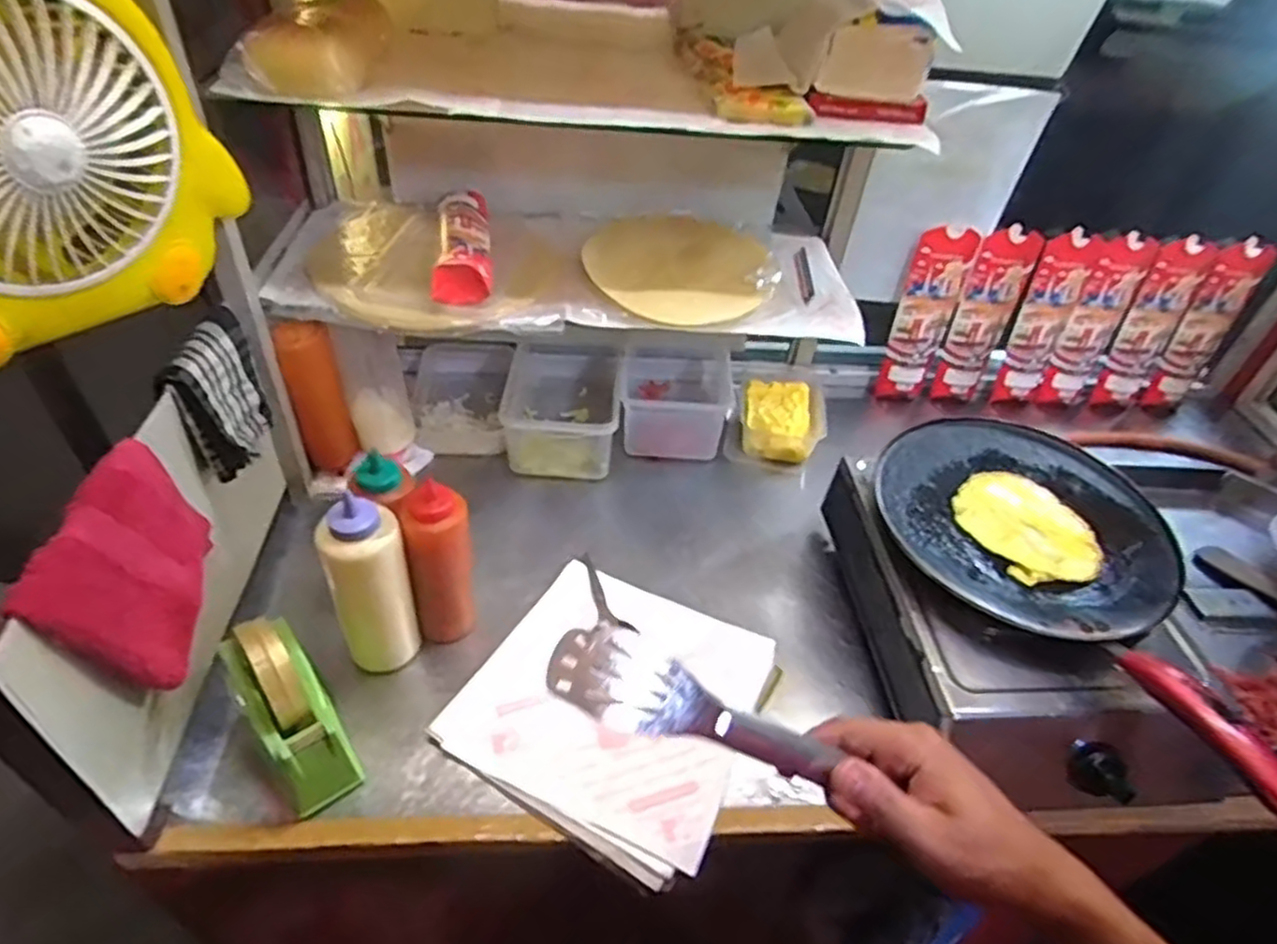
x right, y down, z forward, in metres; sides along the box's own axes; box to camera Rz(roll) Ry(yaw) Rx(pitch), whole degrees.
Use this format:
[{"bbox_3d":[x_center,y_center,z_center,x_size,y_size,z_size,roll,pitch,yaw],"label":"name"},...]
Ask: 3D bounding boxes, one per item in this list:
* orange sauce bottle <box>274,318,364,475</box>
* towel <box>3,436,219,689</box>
[{"bbox_3d":[-0.365,-0.092,0.823,0.057,0.198,0.048,-14,47,-21],"label":"orange sauce bottle"},{"bbox_3d":[-0.373,0.075,0.535,0.037,0.145,0.159,-3,44,-11],"label":"towel"}]

